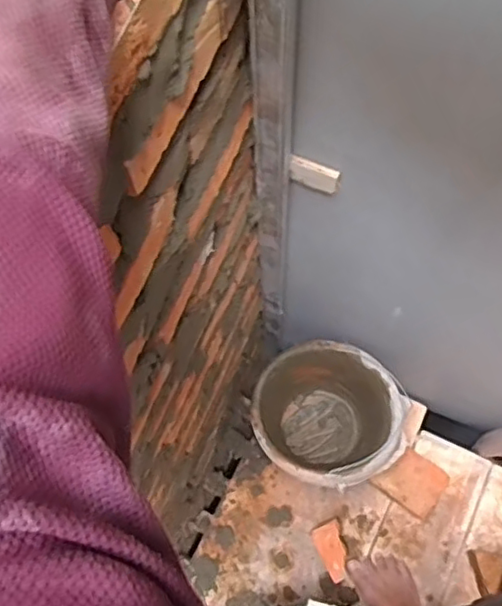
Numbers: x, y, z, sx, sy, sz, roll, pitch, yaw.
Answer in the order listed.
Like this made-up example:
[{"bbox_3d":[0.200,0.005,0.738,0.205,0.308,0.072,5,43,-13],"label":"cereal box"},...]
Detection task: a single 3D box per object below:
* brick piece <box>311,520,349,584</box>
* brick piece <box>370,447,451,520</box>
[{"bbox_3d":[0.155,0.468,1.184,0.056,0.057,0.103,-22,72,-5],"label":"brick piece"},{"bbox_3d":[0.309,0.341,1.215,0.123,0.051,0.106,35,76,13],"label":"brick piece"}]

